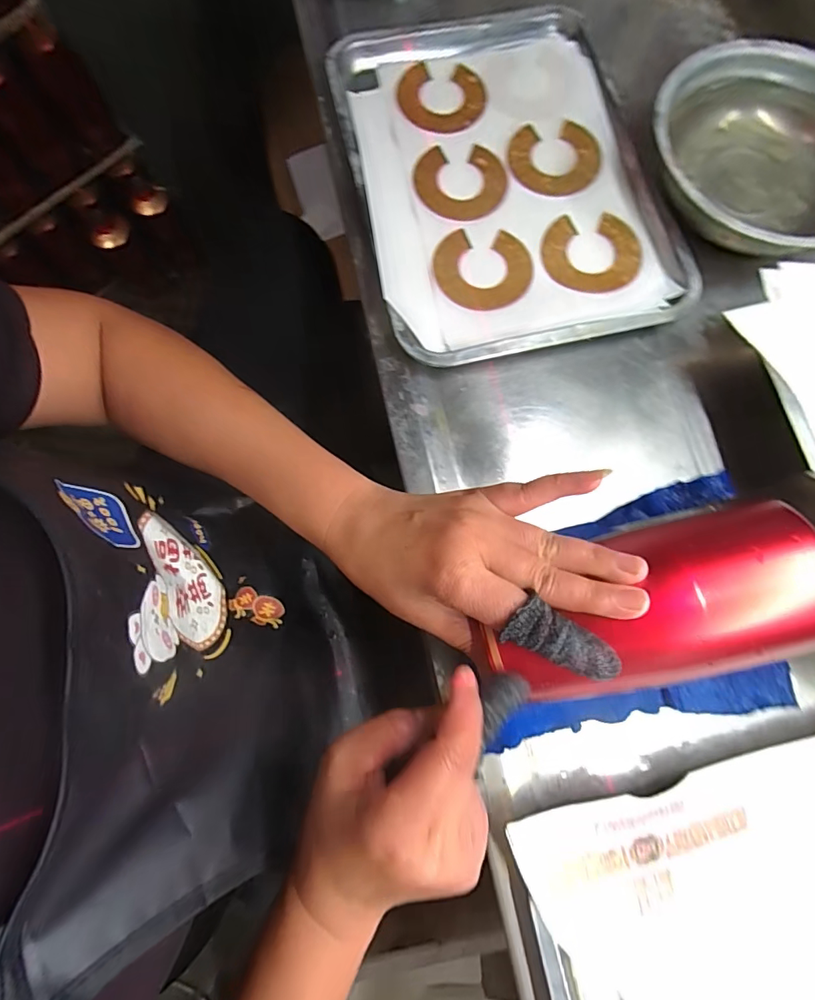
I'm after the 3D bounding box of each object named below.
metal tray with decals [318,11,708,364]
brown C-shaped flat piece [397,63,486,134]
[{"bbox_3d":[0.082,-0.285,0.414,0.249,0.025,0.342,-13,78,-1],"label":"metal tray with decals"},{"bbox_3d":[0.031,-0.391,0.459,0.072,0.011,0.088,-23,77,6],"label":"brown C-shaped flat piece"}]

